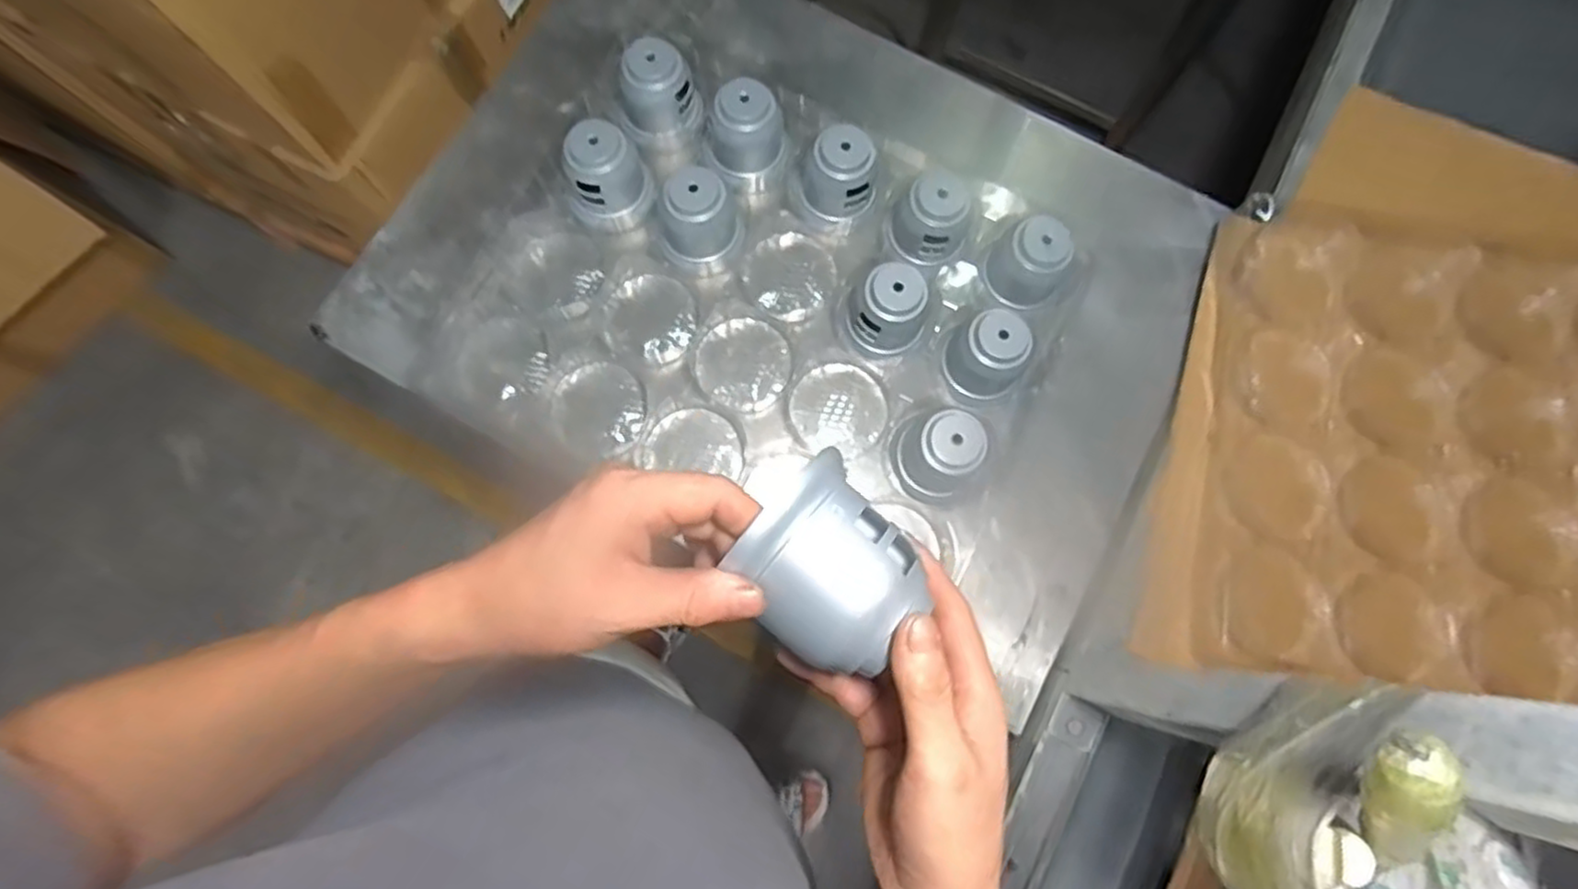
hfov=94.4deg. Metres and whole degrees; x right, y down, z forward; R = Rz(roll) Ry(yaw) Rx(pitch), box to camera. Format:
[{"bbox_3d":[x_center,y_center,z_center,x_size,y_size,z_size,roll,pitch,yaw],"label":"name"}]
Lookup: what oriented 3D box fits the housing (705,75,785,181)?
[{"bbox_3d":[-0.044,-0.317,0.743,0.074,0.087,0.065,-40,82,-9],"label":"housing"}]

